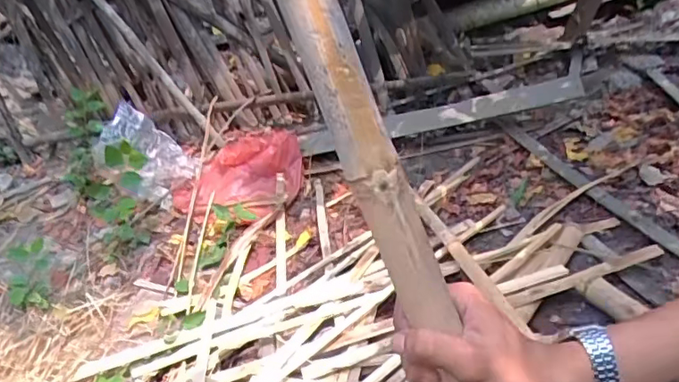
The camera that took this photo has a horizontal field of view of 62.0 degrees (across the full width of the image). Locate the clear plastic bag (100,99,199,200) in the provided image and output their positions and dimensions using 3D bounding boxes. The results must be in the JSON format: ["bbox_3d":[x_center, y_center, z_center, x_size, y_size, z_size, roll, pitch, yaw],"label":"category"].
[{"bbox_3d":[-0.561,-0.102,1.625,0.178,0.268,0.074,-41,25,17],"label":"clear plastic bag"}]

